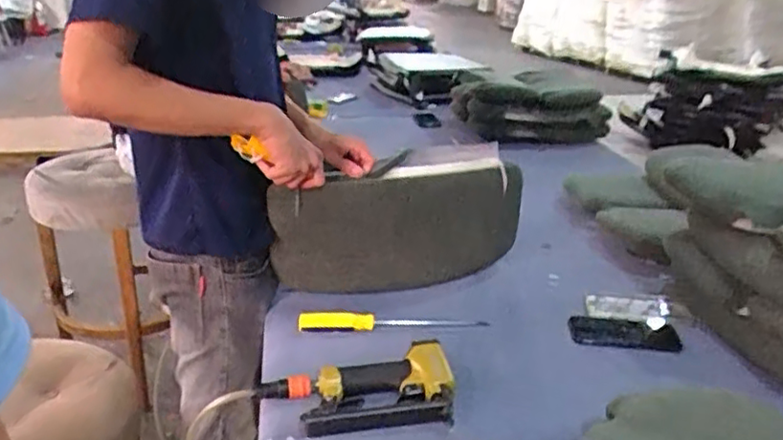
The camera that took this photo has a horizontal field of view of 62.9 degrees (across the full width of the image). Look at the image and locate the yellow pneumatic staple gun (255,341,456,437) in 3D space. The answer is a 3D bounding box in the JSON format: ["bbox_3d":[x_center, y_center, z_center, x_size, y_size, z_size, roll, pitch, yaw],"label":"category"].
[{"bbox_3d":[-0.048,0.219,0.831,0.255,0.053,0.139,-1,21,-5],"label":"yellow pneumatic staple gun"}]

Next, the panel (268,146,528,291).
[{"bbox_3d":[0.012,0.004,1.107,0.433,0.225,0.071,-5,22,-16],"label":"panel"}]

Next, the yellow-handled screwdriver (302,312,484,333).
[{"bbox_3d":[0.003,0.157,1.005,0.292,0.030,0.024,0,21,-3],"label":"yellow-handled screwdriver"}]

